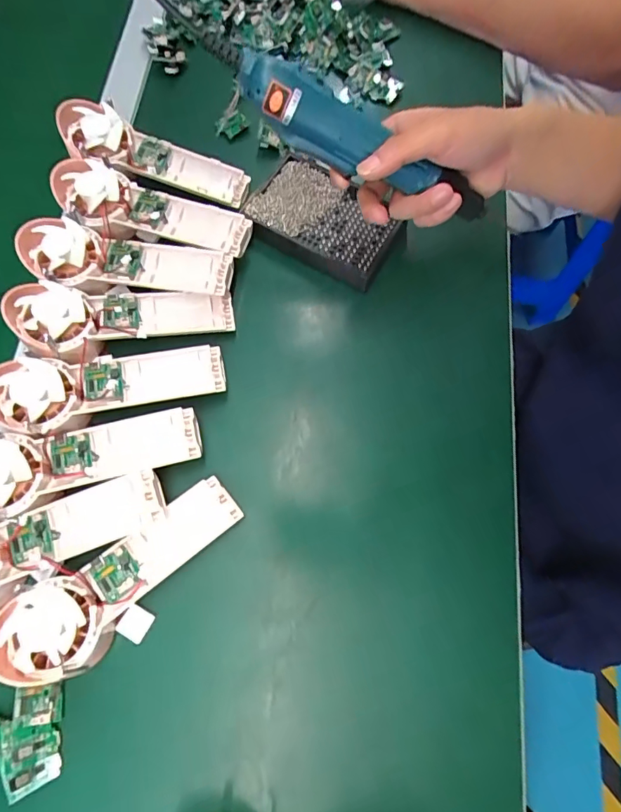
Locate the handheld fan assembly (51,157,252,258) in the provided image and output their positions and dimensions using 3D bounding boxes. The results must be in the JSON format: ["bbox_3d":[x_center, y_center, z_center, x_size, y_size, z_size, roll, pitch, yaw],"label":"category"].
[{"bbox_3d":[-0.142,-0.179,0.418,0.173,0.033,0.056,11,73,3],"label":"handheld fan assembly"}]

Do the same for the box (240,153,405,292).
[{"bbox_3d":[0.013,-0.178,0.442,0.142,0.021,0.092,30,75,9],"label":"box"}]

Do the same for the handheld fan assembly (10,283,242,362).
[{"bbox_3d":[-0.158,-0.076,0.397,0.177,0.048,0.066,-7,72,-19],"label":"handheld fan assembly"}]

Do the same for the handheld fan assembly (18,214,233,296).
[{"bbox_3d":[-0.157,-0.123,0.406,0.175,0.044,0.059,8,73,2],"label":"handheld fan assembly"}]

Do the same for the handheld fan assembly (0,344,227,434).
[{"bbox_3d":[-0.160,-0.018,0.373,0.175,0.030,0.053,-10,72,-18],"label":"handheld fan assembly"}]

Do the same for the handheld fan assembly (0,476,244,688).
[{"bbox_3d":[-0.128,0.121,0.324,0.170,0.043,0.063,-34,76,-10],"label":"handheld fan assembly"}]

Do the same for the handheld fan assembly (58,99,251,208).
[{"bbox_3d":[-0.149,-0.239,0.447,0.179,0.029,0.057,18,73,-11],"label":"handheld fan assembly"}]

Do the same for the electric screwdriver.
[{"bbox_3d":[0.045,-0.197,0.350,0.206,0.035,0.038,21,72,-16],"label":"electric screwdriver"}]

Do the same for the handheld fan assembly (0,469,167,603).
[{"bbox_3d":[-0.193,0.098,0.327,0.173,0.033,0.064,-15,73,-5],"label":"handheld fan assembly"}]

